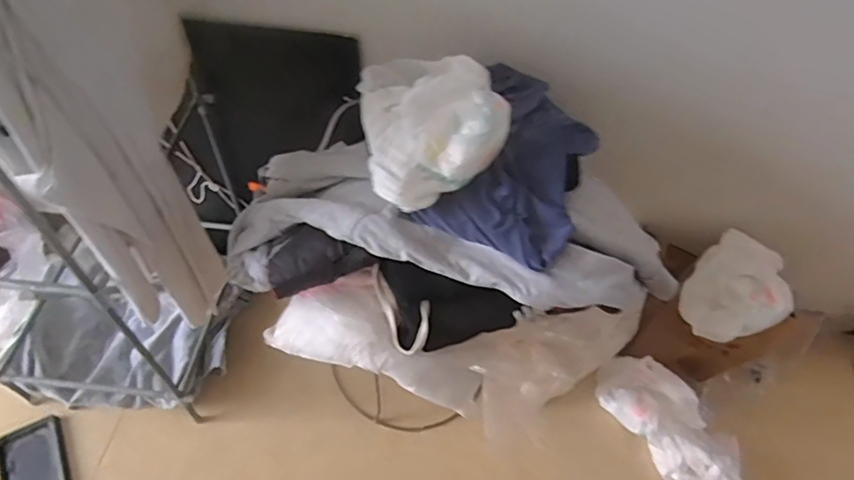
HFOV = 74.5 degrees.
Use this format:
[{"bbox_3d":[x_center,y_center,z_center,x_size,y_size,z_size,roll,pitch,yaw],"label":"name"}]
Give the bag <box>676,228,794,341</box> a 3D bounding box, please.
[{"bbox_3d":[0.561,0.090,1.011,0.164,0.098,0.183,35,61,19],"label":"bag"}]

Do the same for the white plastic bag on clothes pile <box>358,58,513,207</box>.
[{"bbox_3d":[0.011,-0.148,0.701,0.179,0.099,0.216,-8,57,-8],"label":"white plastic bag on clothes pile"}]

